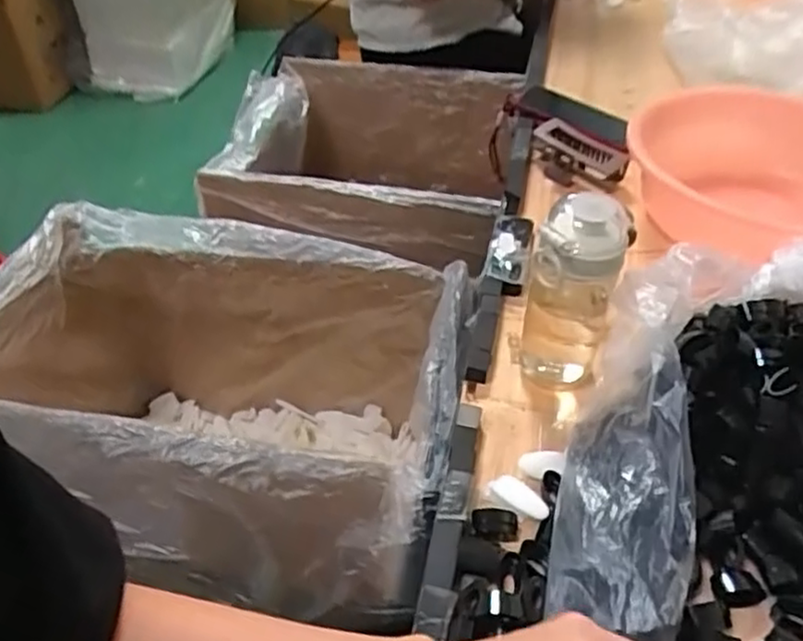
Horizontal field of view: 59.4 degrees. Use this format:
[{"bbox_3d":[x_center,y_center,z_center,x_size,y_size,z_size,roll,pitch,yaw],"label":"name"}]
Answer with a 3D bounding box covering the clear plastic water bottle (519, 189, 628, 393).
[{"bbox_3d":[0.140,-0.019,0.578,0.069,0.171,0.067,12,44,13],"label":"clear plastic water bottle"}]

